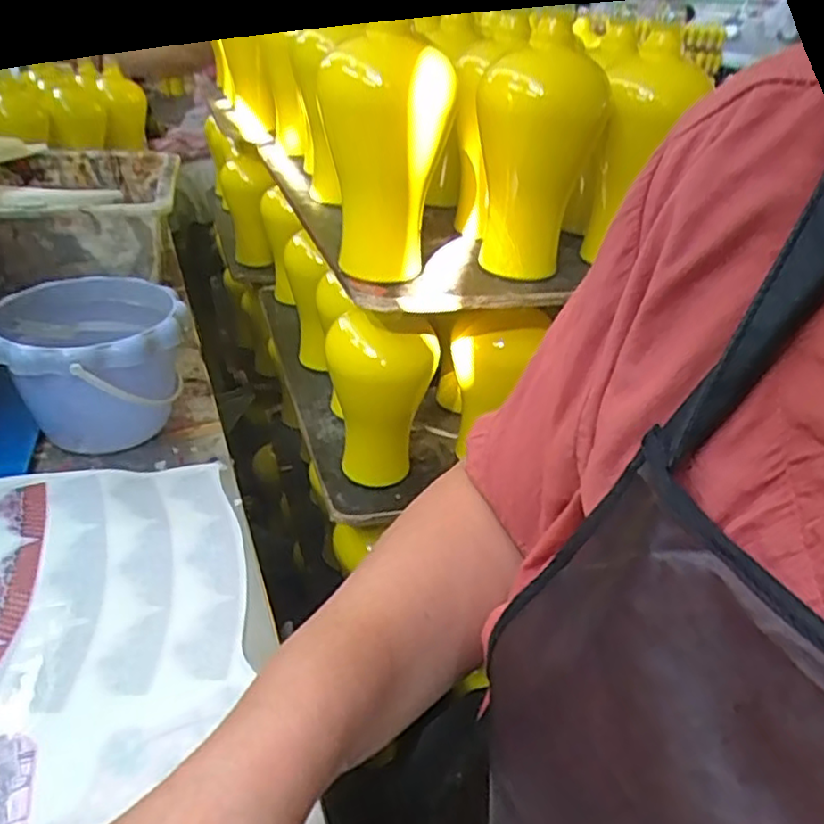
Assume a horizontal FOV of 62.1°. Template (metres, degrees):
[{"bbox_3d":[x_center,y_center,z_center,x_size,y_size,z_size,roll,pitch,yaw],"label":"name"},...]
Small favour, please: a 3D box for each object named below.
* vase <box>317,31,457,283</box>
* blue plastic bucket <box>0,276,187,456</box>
[{"bbox_3d":[-0.021,-0.198,0.542,0.095,0.170,0.082,5,30,-2],"label":"vase"},{"bbox_3d":[-0.281,-0.039,0.606,0.149,0.110,0.158,3,33,-2],"label":"blue plastic bucket"}]

